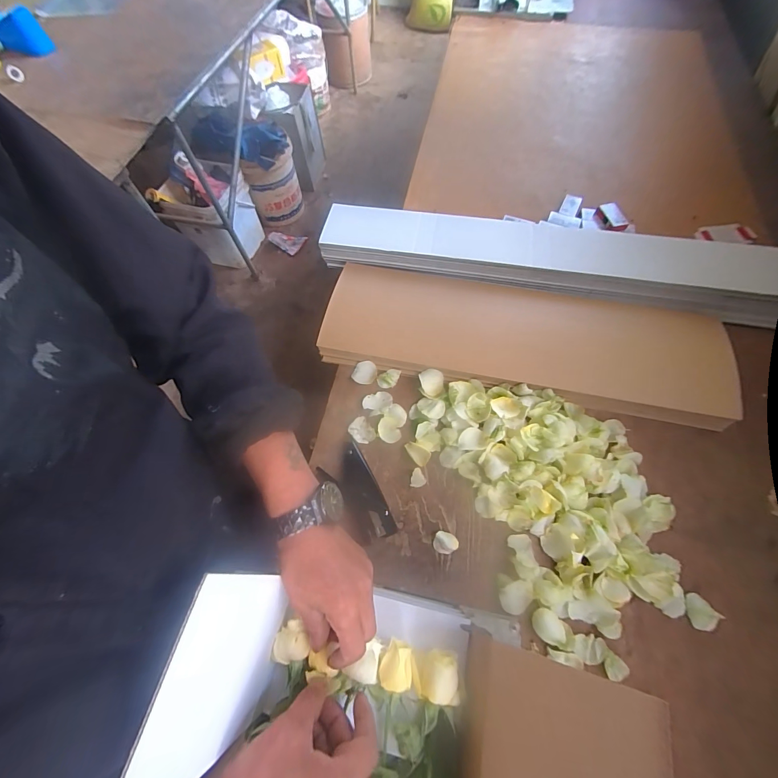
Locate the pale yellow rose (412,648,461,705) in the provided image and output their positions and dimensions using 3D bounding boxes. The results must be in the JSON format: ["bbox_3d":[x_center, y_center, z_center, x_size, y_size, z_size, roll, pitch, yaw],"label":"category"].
[{"bbox_3d":[0.044,0.275,0.335,0.042,0.029,0.041,-1,65,2],"label":"pale yellow rose"}]

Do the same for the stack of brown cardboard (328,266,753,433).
[{"bbox_3d":[0.234,-0.103,0.641,0.702,0.050,0.216,11,66,4],"label":"stack of brown cardboard"}]

